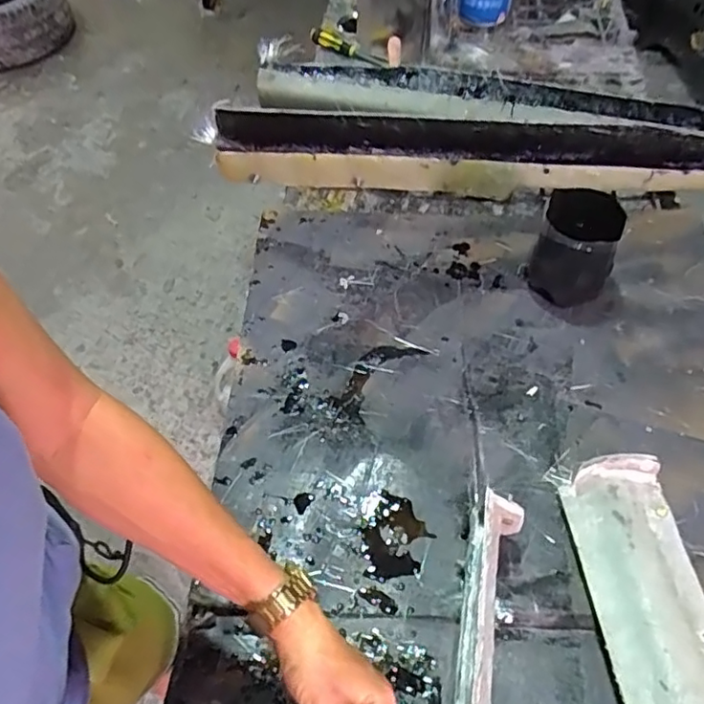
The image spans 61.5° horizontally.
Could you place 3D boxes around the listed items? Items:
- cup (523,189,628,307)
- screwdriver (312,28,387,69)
[{"bbox_3d":[0.286,-0.131,0.766,0.090,0.129,0.115,19,59,16],"label":"cup"},{"bbox_3d":[-0.013,-0.591,1.155,0.211,0.025,0.030,38,66,26],"label":"screwdriver"}]

